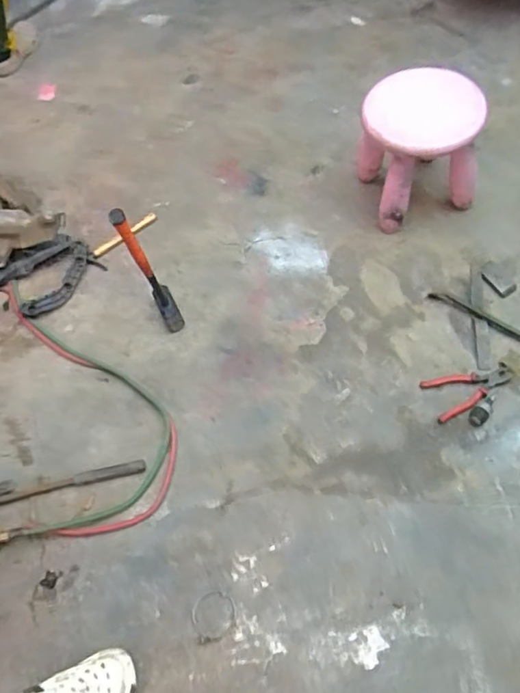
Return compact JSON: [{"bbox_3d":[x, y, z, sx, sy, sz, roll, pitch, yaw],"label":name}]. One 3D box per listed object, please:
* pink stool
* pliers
[{"bbox_3d":[0.400,-0.514,1.443,0.292,0.308,0.276,-16,61,-2],"label":"pink stool"},{"bbox_3d":[0.485,0.095,1.253,0.198,0.027,0.104,-18,61,-8],"label":"pliers"}]

